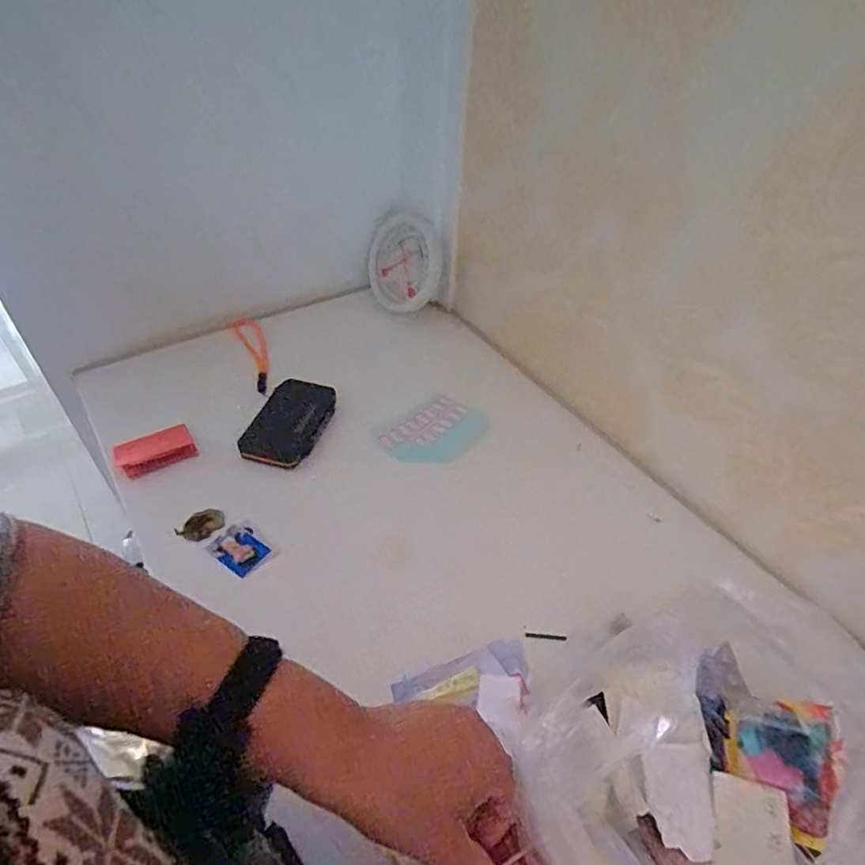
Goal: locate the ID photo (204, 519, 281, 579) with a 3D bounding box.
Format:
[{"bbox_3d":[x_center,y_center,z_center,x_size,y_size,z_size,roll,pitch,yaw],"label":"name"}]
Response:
[{"bbox_3d":[-0.180,0.111,0.530,0.057,0.004,0.045,34,53,27],"label":"ID photo"}]

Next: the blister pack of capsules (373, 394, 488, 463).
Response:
[{"bbox_3d":[0.004,0.002,0.650,0.120,0.008,0.087,-31,54,-28],"label":"blister pack of capsules"}]

